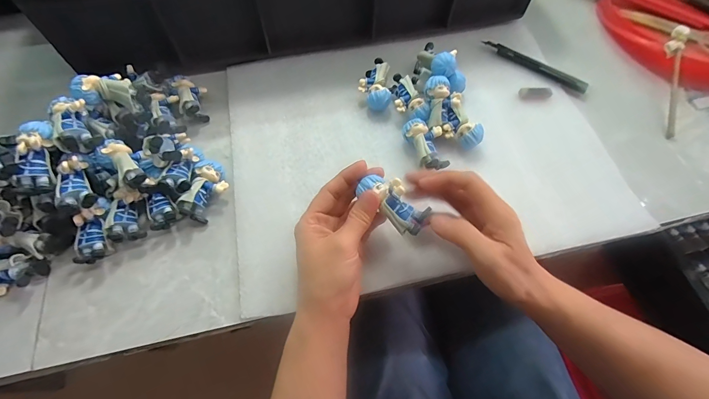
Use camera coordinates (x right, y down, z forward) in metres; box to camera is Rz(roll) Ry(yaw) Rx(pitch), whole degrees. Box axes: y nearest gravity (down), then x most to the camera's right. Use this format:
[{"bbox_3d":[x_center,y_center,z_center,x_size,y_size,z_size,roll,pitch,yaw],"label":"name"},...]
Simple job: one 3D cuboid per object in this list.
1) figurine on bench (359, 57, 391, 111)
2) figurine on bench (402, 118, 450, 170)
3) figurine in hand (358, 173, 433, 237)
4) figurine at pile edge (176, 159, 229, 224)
[{"bbox_3d":[0.024,-0.133,0.400,0.034,0.027,0.070,1,63,0],"label":"figurine on bench"},{"bbox_3d":[0.077,-0.055,0.361,0.032,0.031,0.067,-19,64,-10],"label":"figurine on bench"},{"bbox_3d":[0.034,0.001,0.281,0.060,0.024,0.027,44,68,3],"label":"figurine in hand"},{"bbox_3d":[-0.145,-0.008,0.336,0.031,0.028,0.059,15,63,7],"label":"figurine at pile edge"}]

